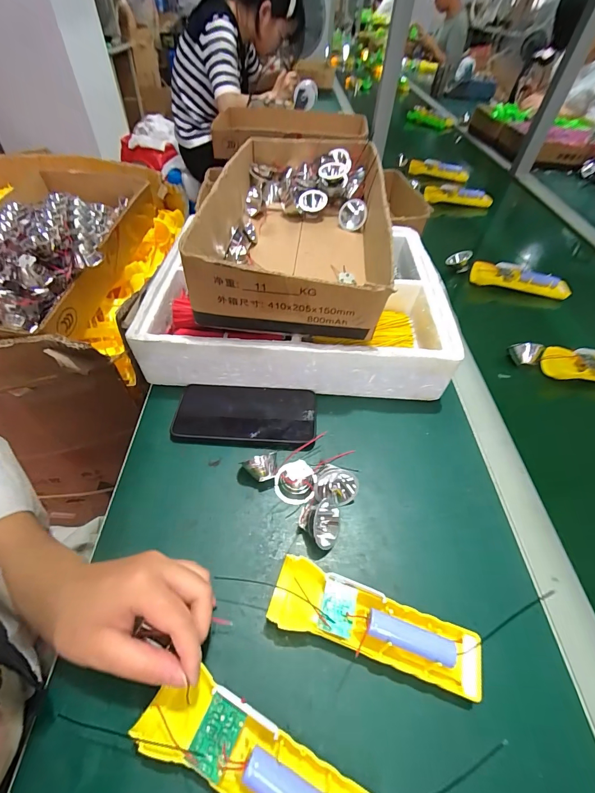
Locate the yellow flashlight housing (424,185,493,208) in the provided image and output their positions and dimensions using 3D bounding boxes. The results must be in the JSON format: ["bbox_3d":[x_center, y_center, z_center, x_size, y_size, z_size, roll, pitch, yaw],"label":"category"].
[{"bbox_3d":[0.402,-0.512,0.863,0.169,0.035,0.051,2,51,-2],"label":"yellow flashlight housing"}]

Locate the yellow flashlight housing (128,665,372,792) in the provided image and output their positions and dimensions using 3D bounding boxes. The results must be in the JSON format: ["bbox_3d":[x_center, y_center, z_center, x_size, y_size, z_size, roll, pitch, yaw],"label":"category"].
[{"bbox_3d":[-0.026,0.240,0.218,0.163,0.030,0.049,22,53,13],"label":"yellow flashlight housing"}]

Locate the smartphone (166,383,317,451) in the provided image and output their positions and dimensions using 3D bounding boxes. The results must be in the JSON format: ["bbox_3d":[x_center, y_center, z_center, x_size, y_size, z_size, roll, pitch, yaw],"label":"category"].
[{"bbox_3d":[-0.062,0.024,0.410,0.164,0.015,0.086,1,48,1],"label":"smartphone"}]

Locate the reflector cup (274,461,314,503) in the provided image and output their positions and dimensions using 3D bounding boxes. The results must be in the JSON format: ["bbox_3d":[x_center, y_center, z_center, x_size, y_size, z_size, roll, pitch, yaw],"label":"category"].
[{"bbox_3d":[-0.003,0.089,0.349,0.039,0.024,0.036,1,50,-1],"label":"reflector cup"}]

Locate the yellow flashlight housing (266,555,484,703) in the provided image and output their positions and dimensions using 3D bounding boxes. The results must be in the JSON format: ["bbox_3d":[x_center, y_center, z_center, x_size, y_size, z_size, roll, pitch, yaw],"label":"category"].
[{"bbox_3d":[0.060,0.184,0.272,0.162,0.029,0.046,16,51,11],"label":"yellow flashlight housing"}]

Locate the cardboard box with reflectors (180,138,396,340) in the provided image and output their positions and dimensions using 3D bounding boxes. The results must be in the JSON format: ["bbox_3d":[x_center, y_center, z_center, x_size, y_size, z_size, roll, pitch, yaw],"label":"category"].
[{"bbox_3d":[0.001,-0.252,0.486,0.222,0.088,0.425,4,51,0],"label":"cardboard box with reflectors"}]

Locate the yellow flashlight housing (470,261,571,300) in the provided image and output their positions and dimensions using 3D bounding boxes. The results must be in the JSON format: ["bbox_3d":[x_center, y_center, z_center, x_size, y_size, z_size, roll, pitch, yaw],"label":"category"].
[{"bbox_3d":[0.404,-0.215,0.620,0.169,0.032,0.048,14,51,8],"label":"yellow flashlight housing"}]

